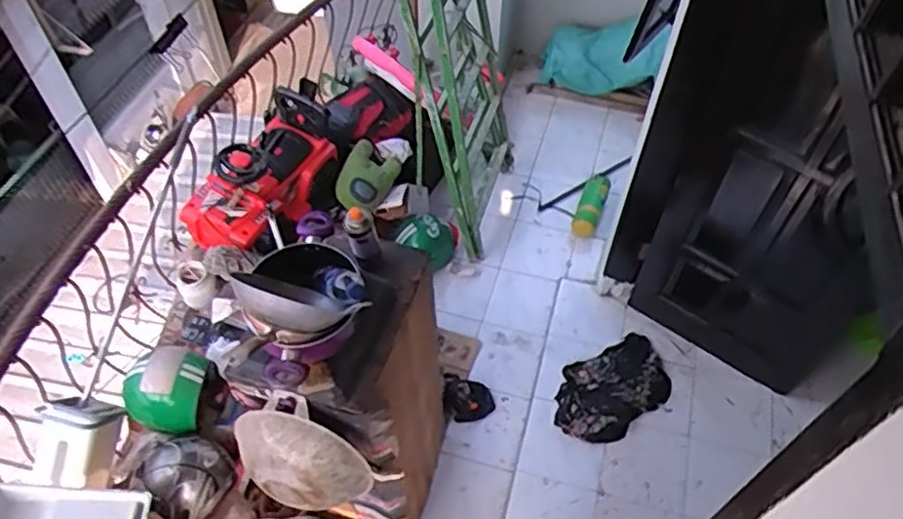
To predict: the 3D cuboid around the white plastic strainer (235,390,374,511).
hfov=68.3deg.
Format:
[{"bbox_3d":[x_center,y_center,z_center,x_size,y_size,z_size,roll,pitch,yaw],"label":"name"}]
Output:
[{"bbox_3d":[-0.335,0.427,1.457,0.304,0.213,0.170,12,54,9],"label":"white plastic strainer"}]

